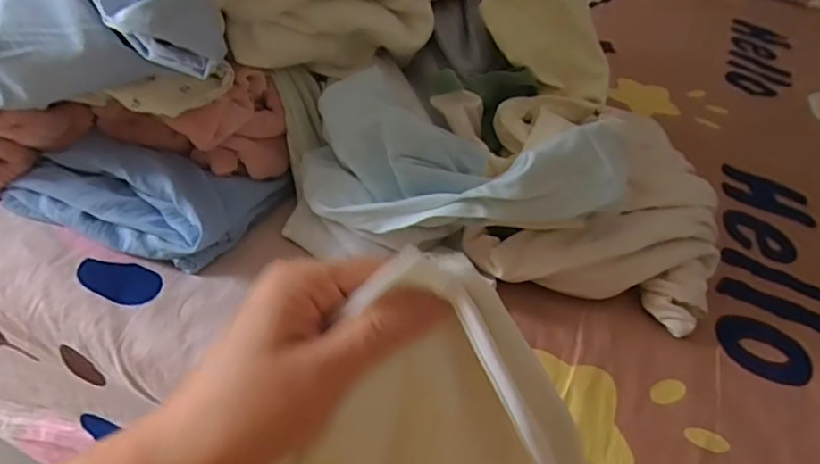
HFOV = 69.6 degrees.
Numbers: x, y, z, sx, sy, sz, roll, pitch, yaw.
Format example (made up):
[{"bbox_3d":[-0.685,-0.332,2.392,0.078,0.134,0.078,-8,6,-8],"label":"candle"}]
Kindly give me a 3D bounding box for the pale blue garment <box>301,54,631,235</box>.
[{"bbox_3d":[0.049,-0.063,0.512,0.264,0.088,0.153,23,44,9],"label":"pale blue garment"}]

